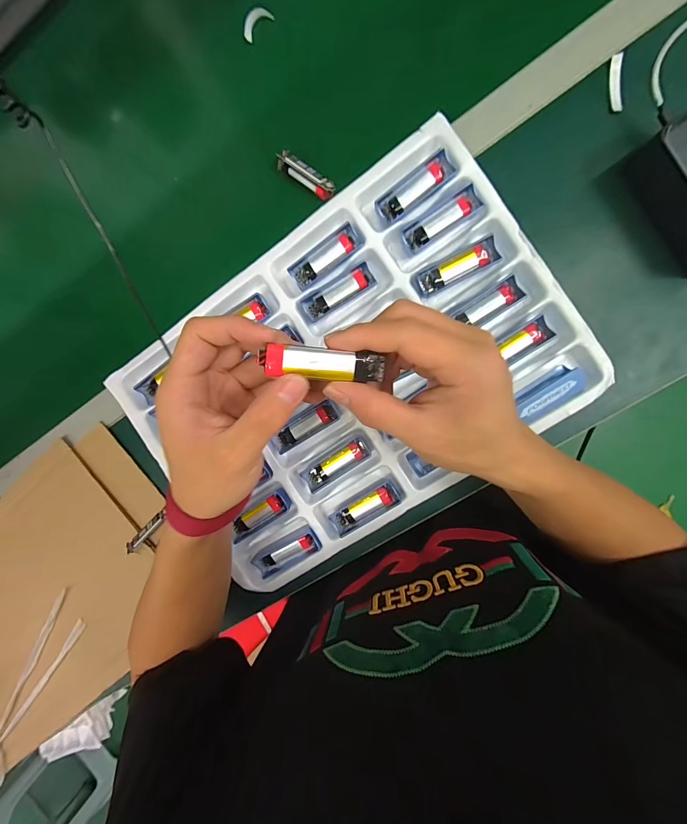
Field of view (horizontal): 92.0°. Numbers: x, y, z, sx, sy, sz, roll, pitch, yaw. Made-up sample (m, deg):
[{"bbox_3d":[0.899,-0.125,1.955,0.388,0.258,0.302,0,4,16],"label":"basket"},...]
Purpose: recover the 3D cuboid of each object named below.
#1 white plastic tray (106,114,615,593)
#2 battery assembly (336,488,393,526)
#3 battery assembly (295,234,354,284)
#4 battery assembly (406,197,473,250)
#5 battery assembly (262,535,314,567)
[{"bbox_3d":[-0.001,-0.030,0.360,0.453,0.040,0.321,-34,93,8],"label":"white plastic tray"},{"bbox_3d":[0.023,0.105,0.367,0.065,0.009,0.018,-33,91,9],"label":"battery assembly"},{"bbox_3d":[-0.019,-0.161,0.352,0.070,0.010,0.018,-34,91,9],"label":"battery assembly"},{"bbox_3d":[0.096,-0.189,0.333,0.066,0.016,0.017,-31,91,9],"label":"battery assembly"},{"bbox_3d":[-0.064,0.160,0.390,0.066,0.015,0.014,-28,92,9],"label":"battery assembly"}]

